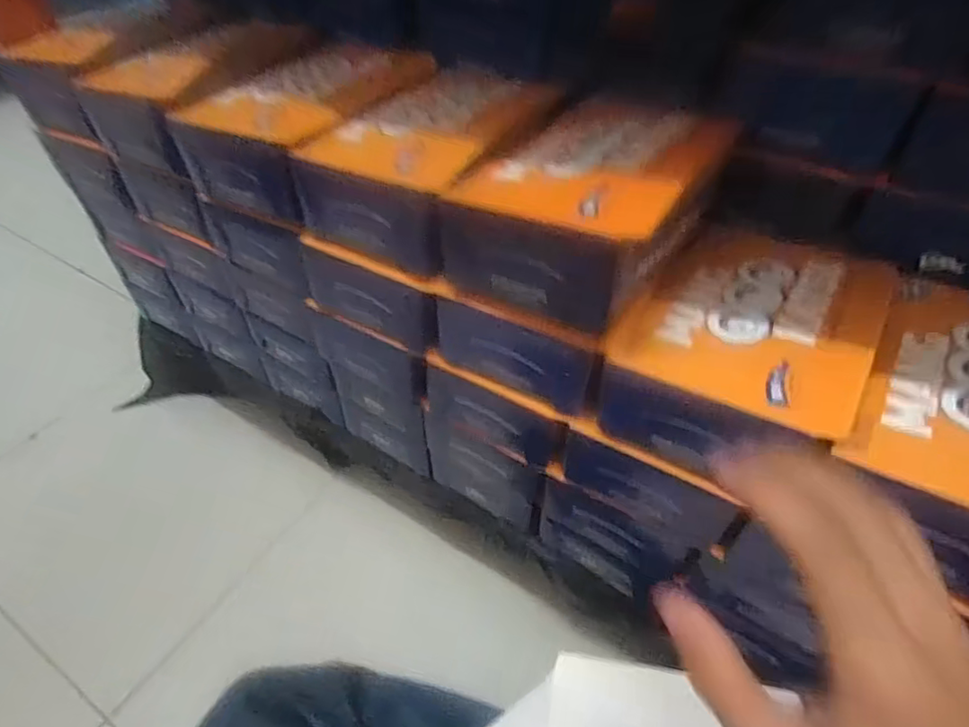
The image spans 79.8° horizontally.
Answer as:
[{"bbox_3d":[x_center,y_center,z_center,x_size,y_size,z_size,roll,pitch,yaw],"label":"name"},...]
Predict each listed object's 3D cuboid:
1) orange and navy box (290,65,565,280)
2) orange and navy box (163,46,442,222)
[{"bbox_3d":[-0.031,-0.145,0.407,0.116,0.064,0.160,27,53,23],"label":"orange and navy box"},{"bbox_3d":[-0.126,-0.185,0.455,0.124,0.071,0.175,27,53,24],"label":"orange and navy box"}]

